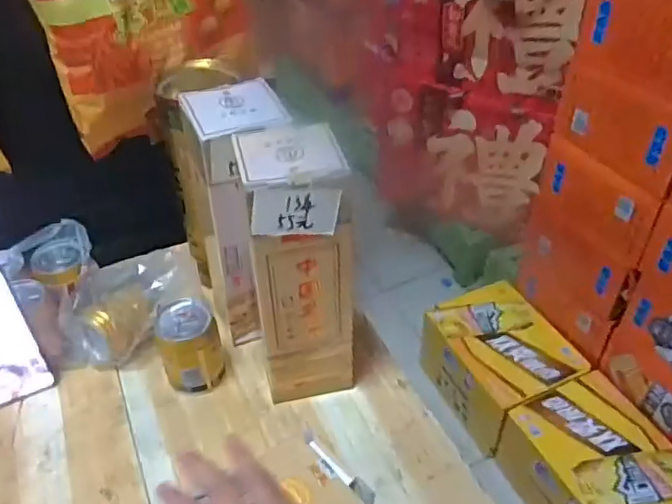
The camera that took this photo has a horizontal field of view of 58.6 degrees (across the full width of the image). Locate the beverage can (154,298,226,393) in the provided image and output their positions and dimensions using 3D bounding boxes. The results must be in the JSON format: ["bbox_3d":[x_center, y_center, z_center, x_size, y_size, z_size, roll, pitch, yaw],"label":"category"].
[{"bbox_3d":[-0.157,0.104,0.651,0.062,0.091,0.066,-1,42,1],"label":"beverage can"}]

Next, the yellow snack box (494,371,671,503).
[{"bbox_3d":[0.460,0.389,1.063,0.201,0.180,0.274,-20,45,-19],"label":"yellow snack box"}]

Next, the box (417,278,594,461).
[{"bbox_3d":[0.332,0.226,1.243,0.209,0.162,0.278,-19,45,-18],"label":"box"}]

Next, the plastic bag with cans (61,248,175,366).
[{"bbox_3d":[-0.238,0.070,0.681,0.129,0.104,0.081,-6,42,-5],"label":"plastic bag with cans"}]

